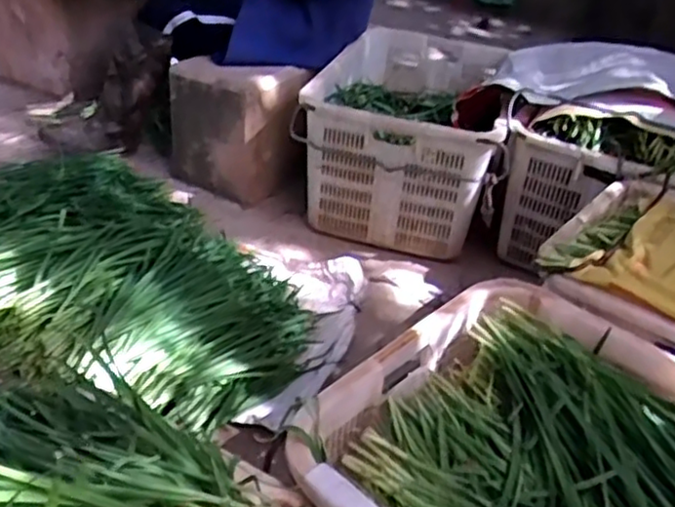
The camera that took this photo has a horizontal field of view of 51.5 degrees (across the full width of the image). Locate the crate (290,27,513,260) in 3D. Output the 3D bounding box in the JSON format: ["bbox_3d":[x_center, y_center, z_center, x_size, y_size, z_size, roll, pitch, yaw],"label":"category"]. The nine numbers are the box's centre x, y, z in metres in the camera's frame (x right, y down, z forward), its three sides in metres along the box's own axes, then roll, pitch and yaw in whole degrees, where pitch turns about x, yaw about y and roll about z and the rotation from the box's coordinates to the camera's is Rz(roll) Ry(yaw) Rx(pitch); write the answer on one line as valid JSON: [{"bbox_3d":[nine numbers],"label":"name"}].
[{"bbox_3d":[0.195,-0.331,1.861,0.449,0.330,0.684,13,33,9],"label":"crate"}]

